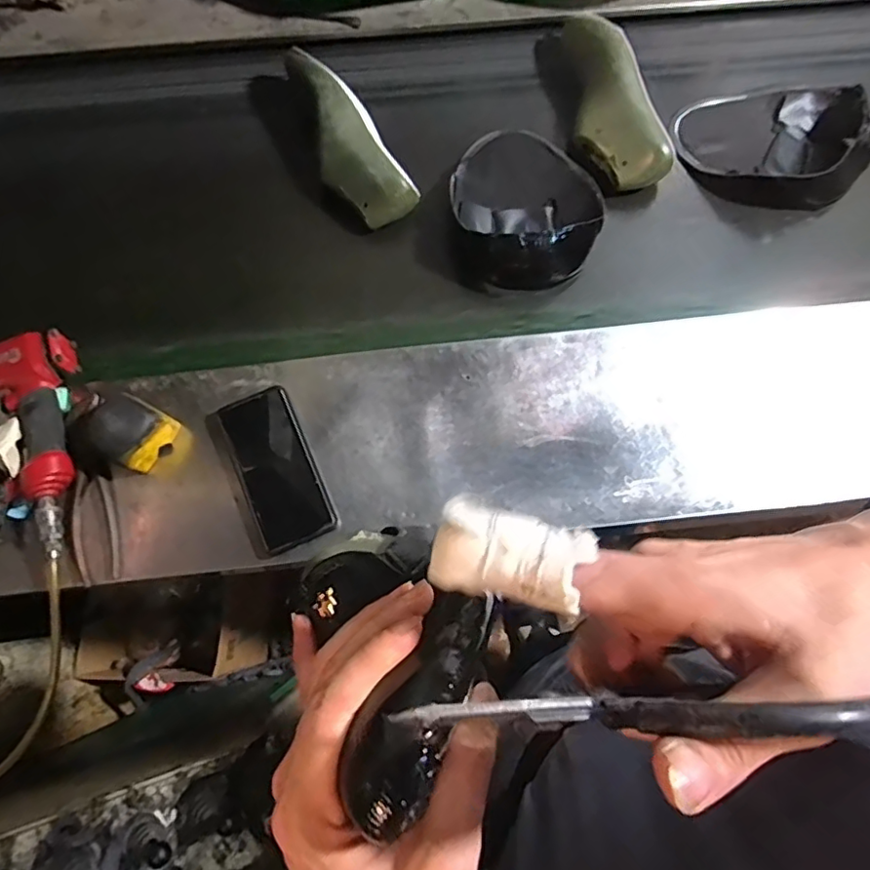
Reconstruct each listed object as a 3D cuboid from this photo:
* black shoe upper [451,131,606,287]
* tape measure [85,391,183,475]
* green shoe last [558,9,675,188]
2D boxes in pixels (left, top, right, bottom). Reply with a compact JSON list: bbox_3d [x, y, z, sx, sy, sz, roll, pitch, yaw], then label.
[{"bbox_3d":[0.116,-0.302,0.719,0.185,0.065,0.238,4,76,0],"label":"black shoe upper"},{"bbox_3d":[-0.320,-0.008,0.586,0.082,0.064,0.070,30,78,6],"label":"tape measure"},{"bbox_3d":[0.218,-0.441,0.748,0.086,0.088,0.249,-24,78,-6],"label":"green shoe last"}]

